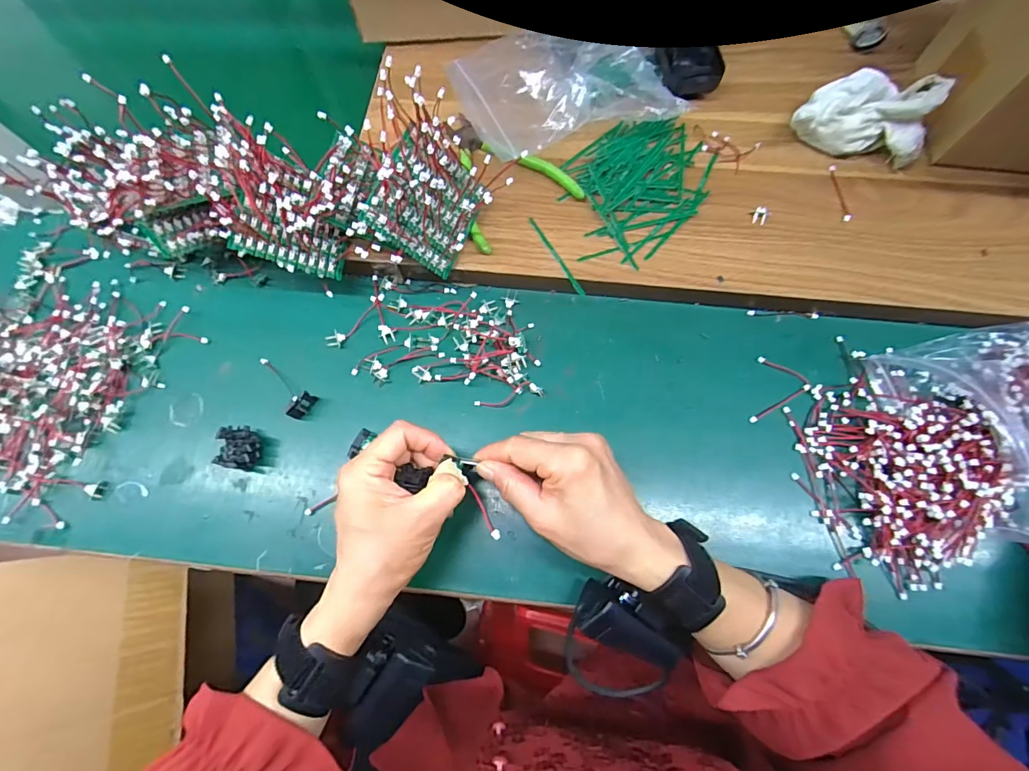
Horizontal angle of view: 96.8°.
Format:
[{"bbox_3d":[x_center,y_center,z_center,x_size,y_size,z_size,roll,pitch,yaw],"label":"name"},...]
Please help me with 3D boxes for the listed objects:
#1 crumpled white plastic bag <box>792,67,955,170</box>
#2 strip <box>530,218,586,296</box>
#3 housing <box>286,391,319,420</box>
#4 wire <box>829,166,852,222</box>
[{"bbox_3d":[0.291,-0.237,0.385,0.102,0.062,0.066,11,72,6],"label":"crumpled white plastic bag"},{"bbox_3d":[0.035,-0.112,0.387,0.005,0.004,0.084,-29,73,-7],"label":"strip"},{"bbox_3d":[-0.174,0.016,0.375,0.007,0.020,0.023,26,74,11],"label":"housing"},{"bbox_3d":[0.282,-0.167,0.395,0.006,0.004,0.057,-2,71,2],"label":"wire"}]

